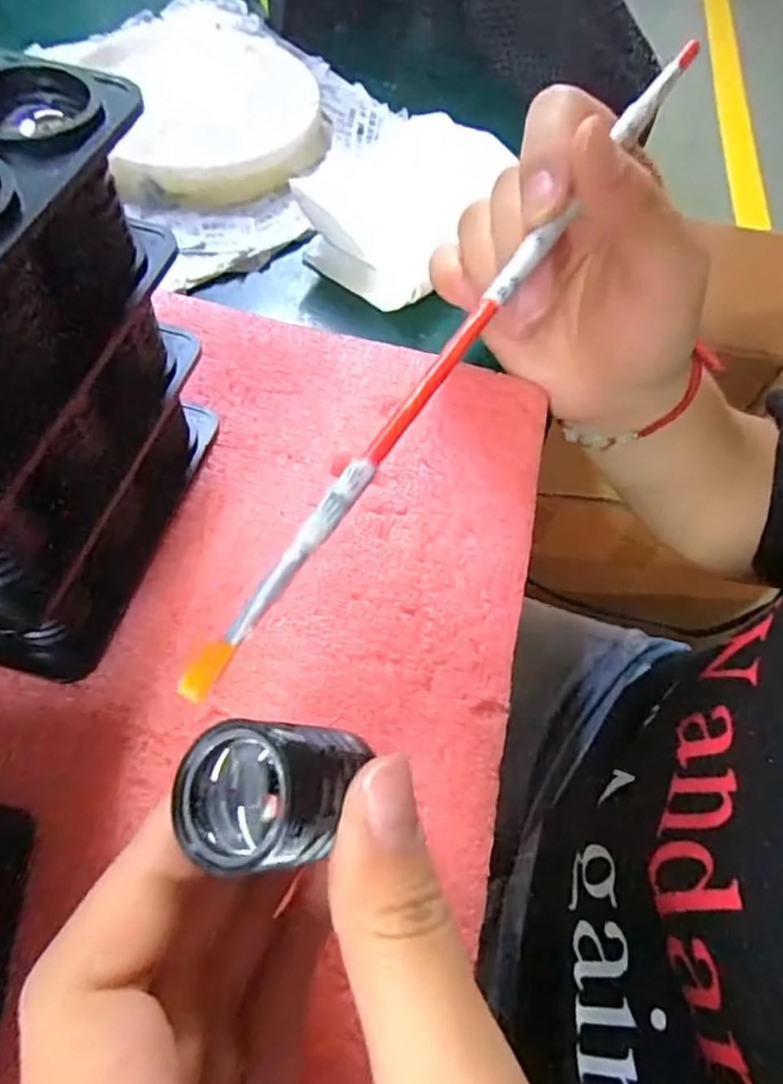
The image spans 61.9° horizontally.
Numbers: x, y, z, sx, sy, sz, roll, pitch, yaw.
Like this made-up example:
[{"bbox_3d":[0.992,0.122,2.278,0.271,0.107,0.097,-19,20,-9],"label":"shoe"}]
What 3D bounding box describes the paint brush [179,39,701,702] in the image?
[{"bbox_3d":[0.025,-0.061,0.166,0.007,0.004,0.236,31,70,14],"label":"paint brush"}]

